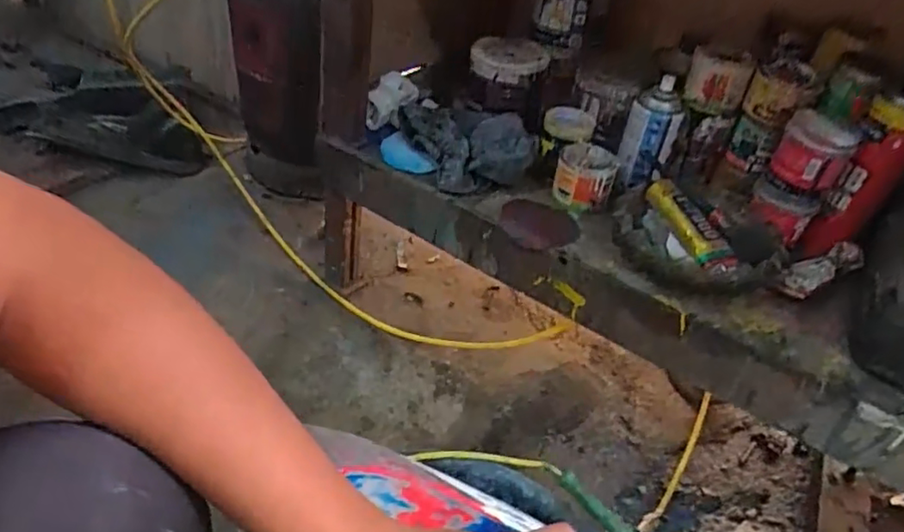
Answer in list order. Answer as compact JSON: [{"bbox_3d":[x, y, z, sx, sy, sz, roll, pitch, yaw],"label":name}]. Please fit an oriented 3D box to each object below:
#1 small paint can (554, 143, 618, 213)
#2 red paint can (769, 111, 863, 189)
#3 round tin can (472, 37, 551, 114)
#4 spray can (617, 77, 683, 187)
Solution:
[{"bbox_3d":[0.169,-0.117,0.780,0.070,0.057,0.078,13,41,8],"label":"small paint can"},{"bbox_3d":[0.405,-0.131,0.684,0.069,0.066,0.060,24,43,21],"label":"red paint can"},{"bbox_3d":[0.075,-0.262,0.836,0.100,0.072,0.089,7,40,2],"label":"round tin can"},{"bbox_3d":[0.250,-0.162,0.776,0.066,0.127,0.054,1,40,-5],"label":"spray can"}]

